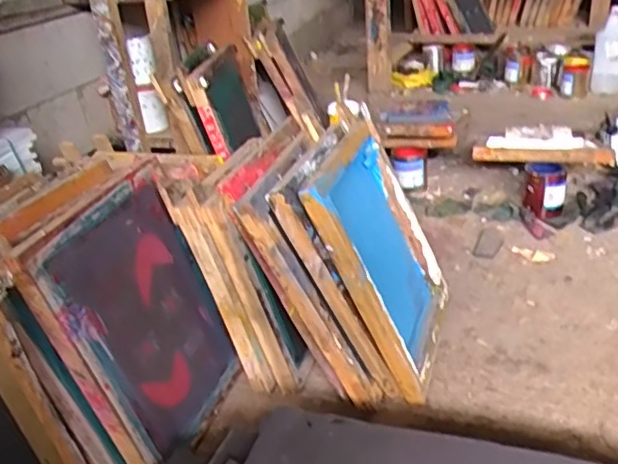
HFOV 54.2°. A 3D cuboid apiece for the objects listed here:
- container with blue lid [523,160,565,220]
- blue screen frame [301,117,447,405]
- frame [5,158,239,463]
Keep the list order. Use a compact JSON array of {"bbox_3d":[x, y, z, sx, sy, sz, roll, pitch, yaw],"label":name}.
[{"bbox_3d":[0.637,-0.113,1.636,0.104,0.127,0.080,8,31,26],"label":"container with blue lid"},{"bbox_3d":[0.136,0.044,1.175,0.085,0.449,0.344,-18,18,26],"label":"blue screen frame"},{"bbox_3d":[-0.270,0.149,1.001,0.027,0.437,0.329,-10,20,27],"label":"frame"}]

